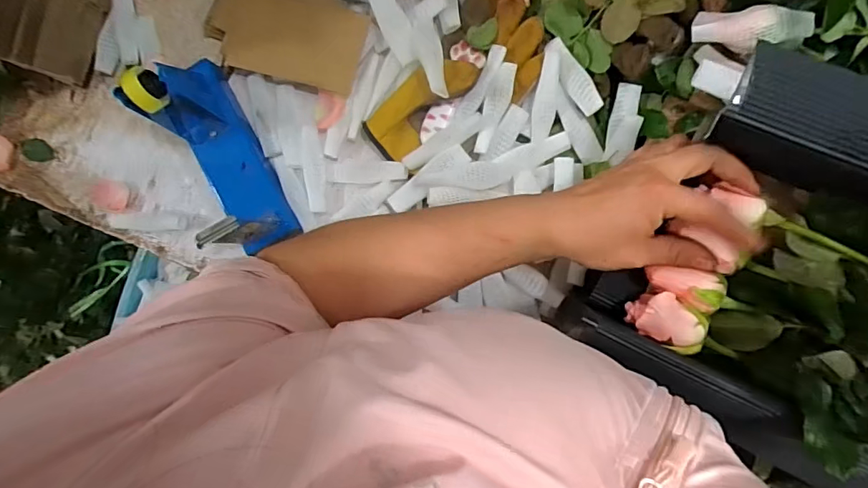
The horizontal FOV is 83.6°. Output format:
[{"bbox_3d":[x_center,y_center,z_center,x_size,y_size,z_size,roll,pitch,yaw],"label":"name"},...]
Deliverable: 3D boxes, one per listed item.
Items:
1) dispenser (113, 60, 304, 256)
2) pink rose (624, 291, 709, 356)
[{"bbox_3d":[-0.218,-0.091,0.471,0.066,0.120,0.200,-26,88,7],"label":"dispenser"},{"bbox_3d":[0.160,0.053,0.333,0.044,0.028,0.033,37,95,5],"label":"pink rose"}]

